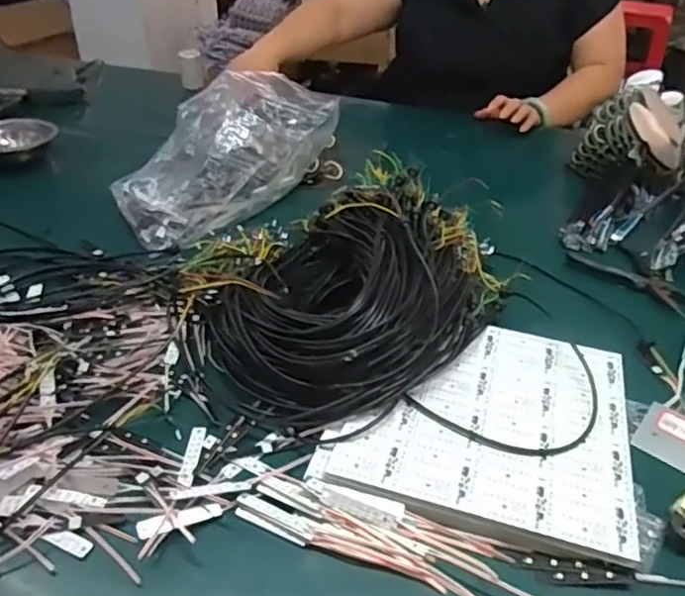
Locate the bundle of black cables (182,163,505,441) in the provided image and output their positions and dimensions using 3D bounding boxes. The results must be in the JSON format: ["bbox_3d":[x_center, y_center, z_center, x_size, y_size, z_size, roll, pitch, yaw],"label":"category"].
[{"bbox_3d":[0.001,-0.032,0.629,0.279,0.106,0.305,2,38,-1],"label":"bundle of black cables"}]

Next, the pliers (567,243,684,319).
[{"bbox_3d":[0.341,-0.022,0.713,0.089,0.011,0.140,-14,41,-20],"label":"pliers"}]

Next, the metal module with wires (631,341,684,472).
[{"bbox_3d":[0.319,0.086,0.579,0.095,0.020,0.191,29,40,33],"label":"metal module with wires"}]

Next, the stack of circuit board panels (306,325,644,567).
[{"bbox_3d":[0.127,0.101,0.533,0.239,0.014,0.224,12,38,12],"label":"stack of circuit board panels"}]

